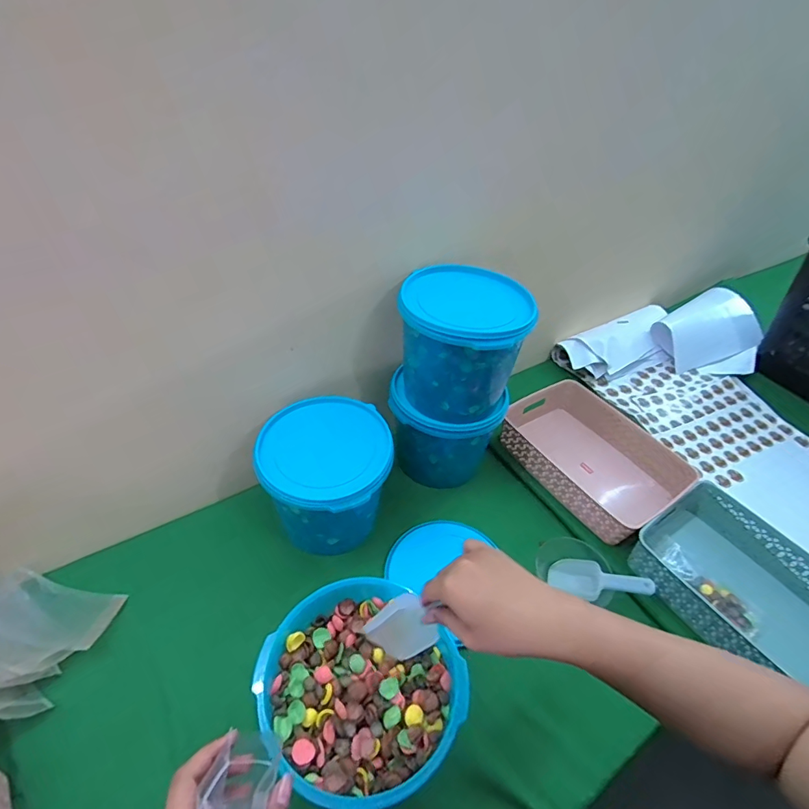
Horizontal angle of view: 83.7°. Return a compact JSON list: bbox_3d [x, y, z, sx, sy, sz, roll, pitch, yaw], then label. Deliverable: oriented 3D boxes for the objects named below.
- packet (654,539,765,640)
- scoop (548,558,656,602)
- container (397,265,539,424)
[{"bbox_3d":[0.485,0.292,0.725,0.052,0.021,0.164,-21,50,-26],"label":"packet"},{"bbox_3d":[0.303,0.276,0.706,0.151,0.028,0.052,-6,32,37],"label":"scoop"},{"bbox_3d":[0.090,-0.090,0.720,0.175,0.189,0.164,3,43,-3],"label":"container"}]

